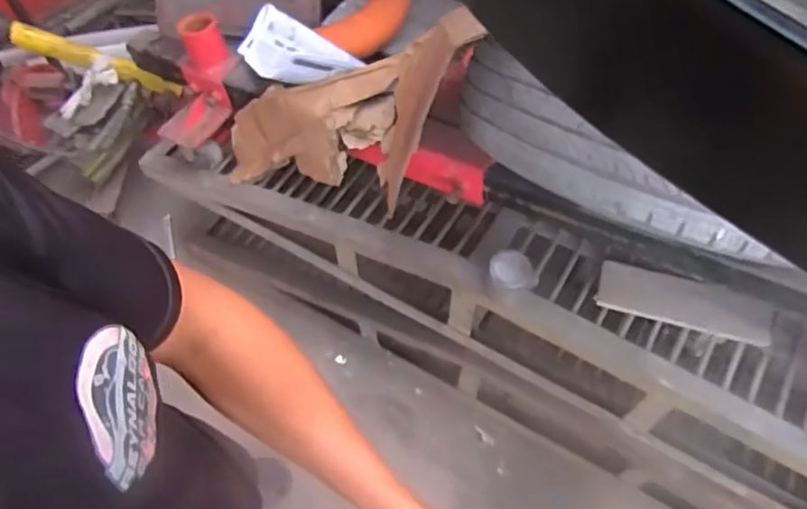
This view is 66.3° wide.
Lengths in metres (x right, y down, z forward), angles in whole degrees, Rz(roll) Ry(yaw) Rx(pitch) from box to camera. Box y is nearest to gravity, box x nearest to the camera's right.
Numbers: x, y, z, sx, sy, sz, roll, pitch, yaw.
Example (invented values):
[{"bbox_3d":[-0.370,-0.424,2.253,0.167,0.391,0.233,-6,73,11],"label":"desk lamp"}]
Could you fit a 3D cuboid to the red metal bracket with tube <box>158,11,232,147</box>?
[{"bbox_3d":[-0.470,-0.401,1.435,0.150,0.299,0.078,20,21,12],"label":"red metal bracket with tube"}]

